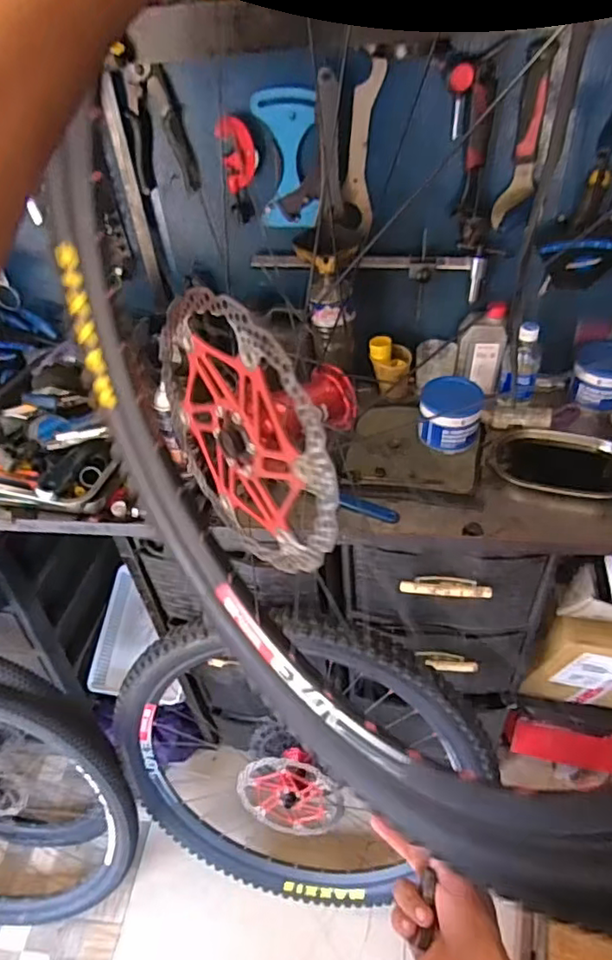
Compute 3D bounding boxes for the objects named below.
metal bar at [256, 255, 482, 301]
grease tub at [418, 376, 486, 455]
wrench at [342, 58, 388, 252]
[{"bbox_3d":[0.105,-0.347,1.016,0.393,0.074,0.026,2,43,6],"label":"metal bar"},{"bbox_3d":[0.245,-0.112,1.007,0.104,0.092,0.088,7,44,12],"label":"grease tub"},{"bbox_3d":[0.087,-0.495,0.912,0.047,0.251,0.008,15,40,15],"label":"wrench"}]

